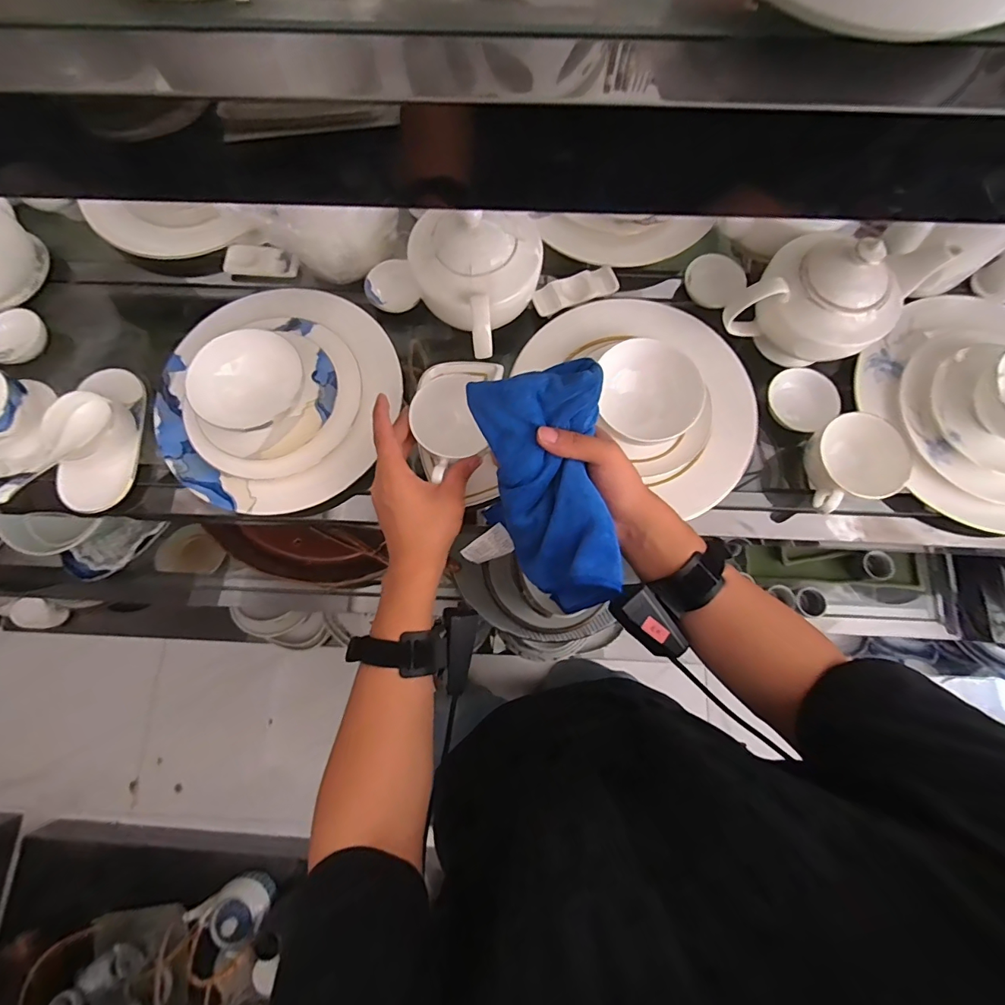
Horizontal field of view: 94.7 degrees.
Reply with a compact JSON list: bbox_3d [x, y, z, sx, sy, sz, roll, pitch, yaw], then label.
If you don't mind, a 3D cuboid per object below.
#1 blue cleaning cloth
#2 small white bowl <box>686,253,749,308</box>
[{"bbox_3d":[0.043,-0.004,0.364,0.096,0.064,0.193,-13,94,-3],"label":"blue cleaning cloth"},{"bbox_3d":[0.247,-0.260,0.540,0.058,0.017,0.063,0,77,0],"label":"small white bowl"}]

